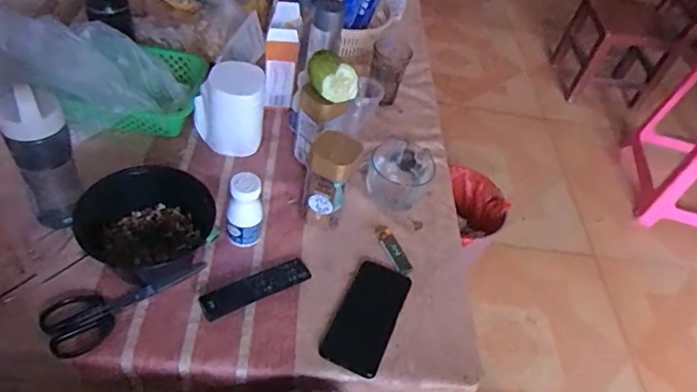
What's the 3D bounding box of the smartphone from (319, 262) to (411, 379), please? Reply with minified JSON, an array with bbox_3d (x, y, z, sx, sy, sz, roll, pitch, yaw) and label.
[{"bbox_3d":[0.025,0.158,0.706,0.075,0.008,0.161,22,48,9],"label":"smartphone"}]

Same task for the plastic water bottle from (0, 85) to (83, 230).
[{"bbox_3d":[-0.376,-0.048,0.658,0.066,0.190,0.065,-23,57,-29],"label":"plastic water bottle"}]

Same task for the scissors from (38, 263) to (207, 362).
[{"bbox_3d":[-0.274,0.131,0.665,0.194,0.021,0.071,-23,56,-29],"label":"scissors"}]

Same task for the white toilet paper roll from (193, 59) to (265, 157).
[{"bbox_3d":[-0.188,-0.141,0.849,0.093,0.120,0.085,6,47,-6],"label":"white toilet paper roll"}]

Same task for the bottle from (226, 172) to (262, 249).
[{"bbox_3d":[-0.143,0.021,0.727,0.048,0.107,0.040,-3,49,-14],"label":"bottle"}]

